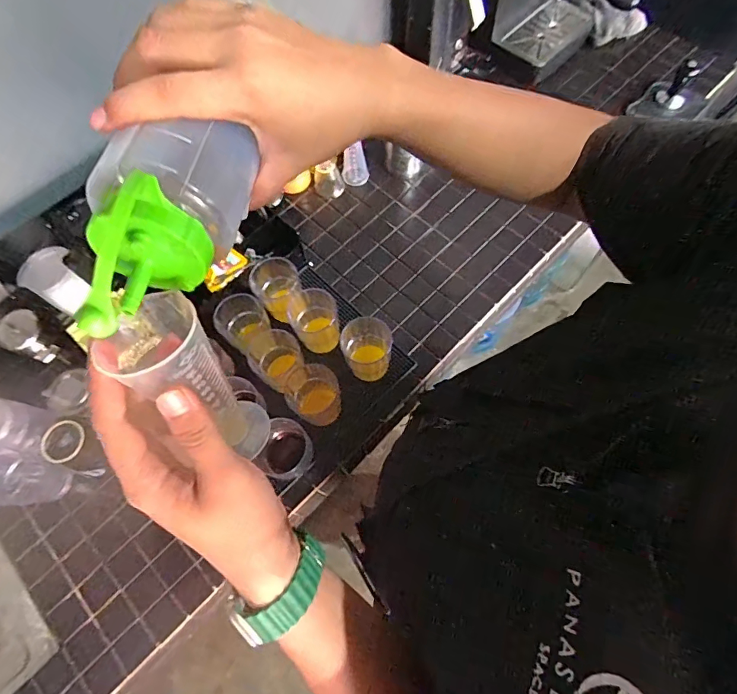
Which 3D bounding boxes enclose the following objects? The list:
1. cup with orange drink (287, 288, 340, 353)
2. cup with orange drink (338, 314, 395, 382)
[{"bbox_3d":[-0.093,-0.046,0.731,0.080,0.090,0.083,-1,67,2],"label":"cup with orange drink"},{"bbox_3d":[-0.002,0.004,0.722,0.079,0.107,0.089,-4,67,1],"label":"cup with orange drink"}]

